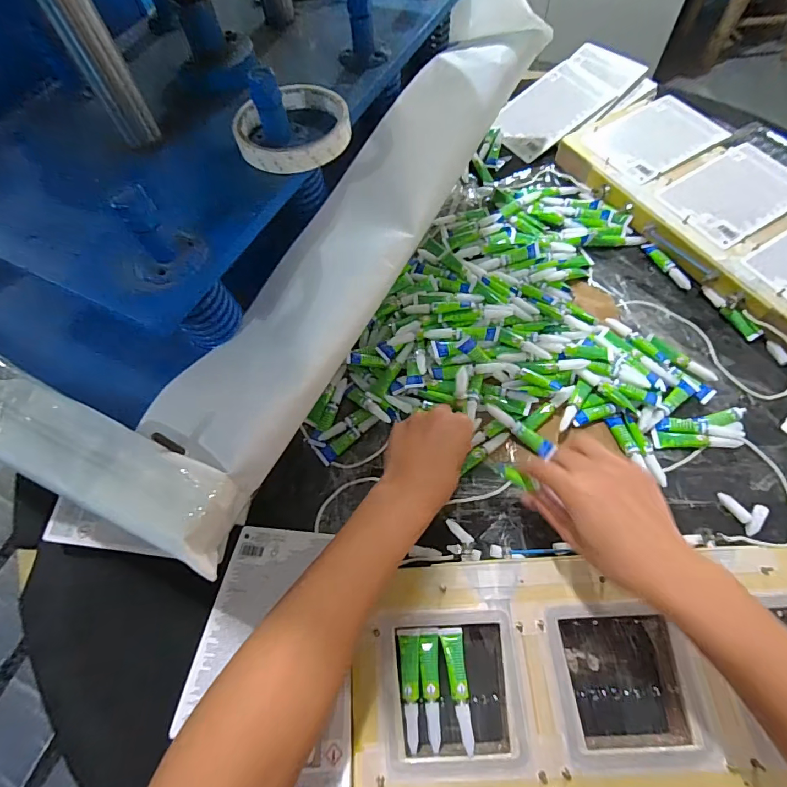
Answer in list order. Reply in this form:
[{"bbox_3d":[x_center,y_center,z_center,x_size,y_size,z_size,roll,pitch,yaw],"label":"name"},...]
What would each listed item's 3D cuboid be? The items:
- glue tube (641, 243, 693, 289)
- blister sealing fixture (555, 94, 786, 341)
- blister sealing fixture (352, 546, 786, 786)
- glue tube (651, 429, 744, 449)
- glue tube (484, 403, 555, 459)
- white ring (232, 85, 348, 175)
[{"bbox_3d":[0.350,-0.164,0.551,0.014,0.011,0.082,-22,64,-7],"label":"glue tube"},{"bbox_3d":[0.434,-0.243,0.558,0.205,0.037,0.416,-30,65,-11],"label":"blister sealing fixture"},{"bbox_3d":[0.160,0.228,0.353,0.384,0.036,0.175,-4,63,2],"label":"blister sealing fixture"},{"bbox_3d":[0.317,0.048,0.452,0.084,0.014,0.019,0,63,4],"label":"glue tube"},{"bbox_3d":[0.130,0.036,0.449,0.077,0.009,0.019,38,71,6],"label":"glue tube"},{"bbox_3d":[-0.078,-0.209,0.339,0.087,0.017,0.084,-2,63,3],"label":"white ring"}]

